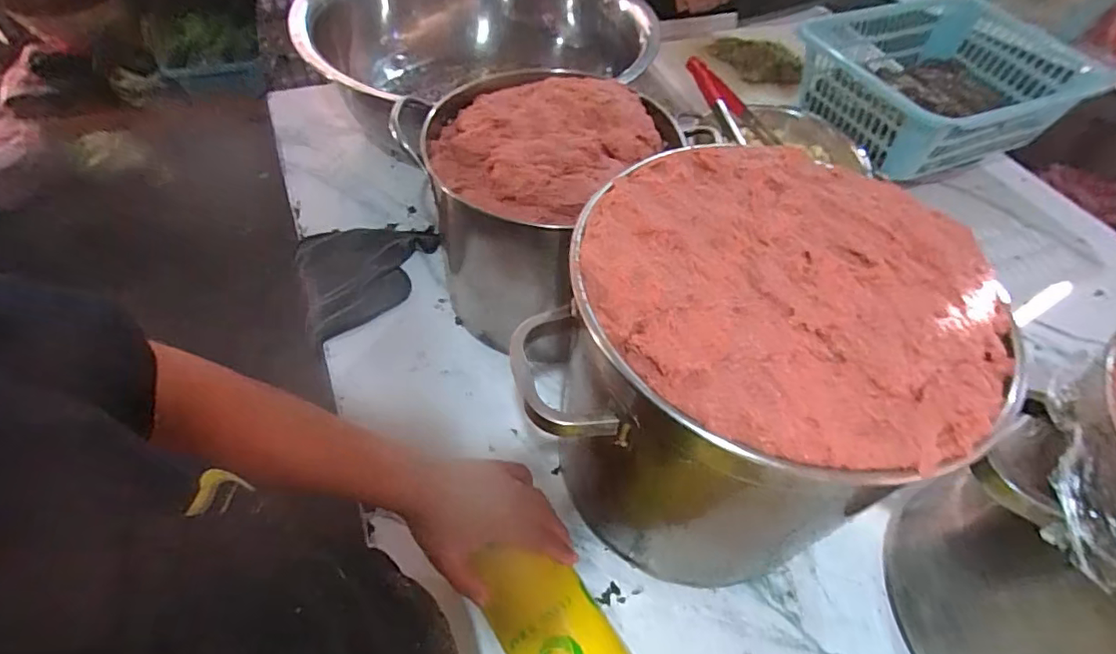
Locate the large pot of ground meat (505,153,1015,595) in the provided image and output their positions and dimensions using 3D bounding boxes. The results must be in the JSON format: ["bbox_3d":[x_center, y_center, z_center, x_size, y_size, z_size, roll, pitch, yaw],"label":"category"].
[{"bbox_3d":[0.145,0.060,0.482,0.255,0.332,0.261,2,53,-2],"label":"large pot of ground meat"}]

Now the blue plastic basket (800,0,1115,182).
[{"bbox_3d":[0.641,-0.417,0.926,0.415,0.115,0.334,-14,55,-13],"label":"blue plastic basket"}]

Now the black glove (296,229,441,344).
[{"bbox_3d":[-0.265,-0.085,0.759,0.199,0.014,0.161,-32,61,-24],"label":"black glove"}]

